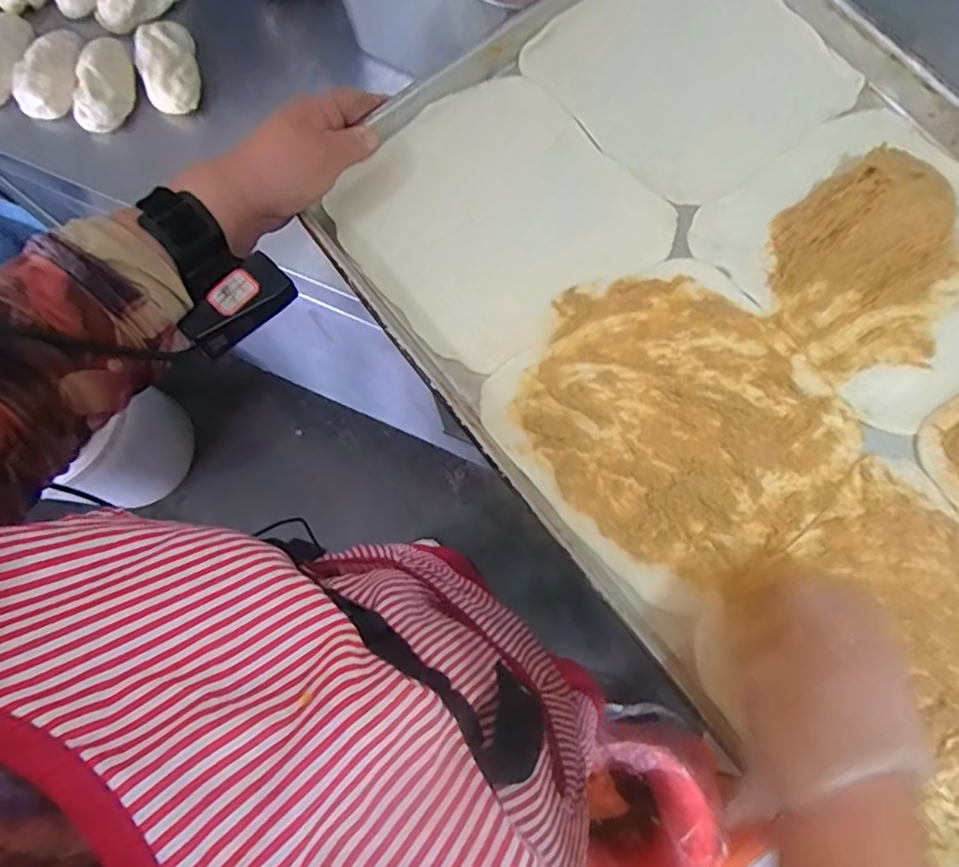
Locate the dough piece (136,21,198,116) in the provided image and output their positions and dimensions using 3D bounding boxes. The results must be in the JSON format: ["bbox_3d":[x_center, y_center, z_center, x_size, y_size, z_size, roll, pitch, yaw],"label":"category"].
[{"bbox_3d":[-0.320,-0.379,0.632,0.056,0.034,0.105,-19,76,-3],"label":"dough piece"}]

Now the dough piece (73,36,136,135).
[{"bbox_3d":[-0.383,-0.358,0.625,0.059,0.033,0.097,17,77,5],"label":"dough piece"}]

